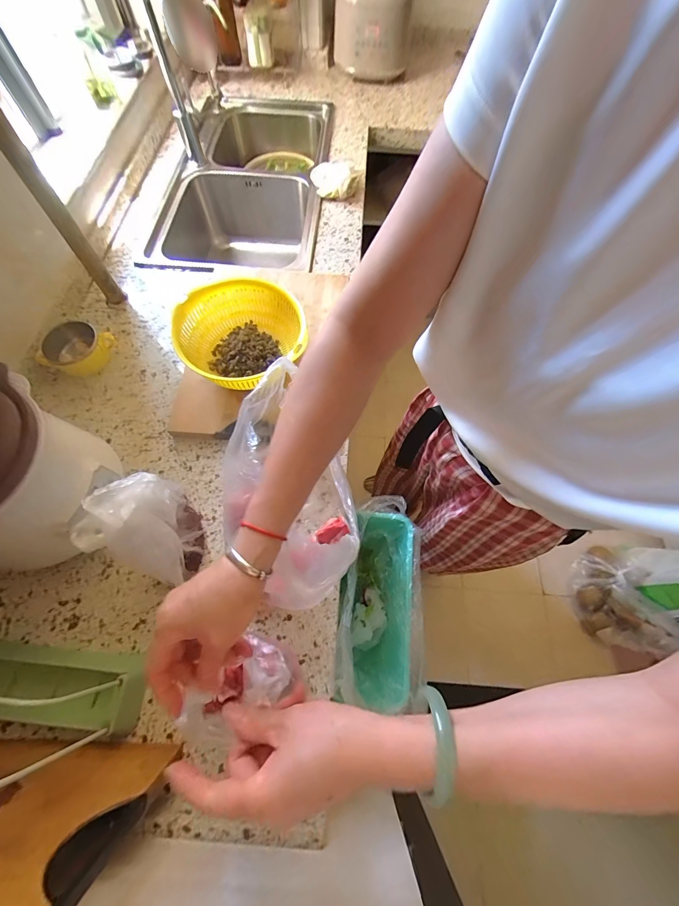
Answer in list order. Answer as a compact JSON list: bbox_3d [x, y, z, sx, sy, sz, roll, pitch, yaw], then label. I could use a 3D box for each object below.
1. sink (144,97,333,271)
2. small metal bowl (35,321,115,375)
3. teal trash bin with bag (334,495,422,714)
[{"bbox_3d":[-0.243,-0.753,1.001,0.402,0.228,0.830,5,68,1],"label":"sink"},{"bbox_3d":[-0.476,-0.189,0.606,0.076,0.065,0.116,39,72,14],"label":"small metal bowl"},{"bbox_3d":[0.075,0.246,0.593,0.114,0.133,0.312,10,68,3],"label":"teal trash bin with bag"}]

